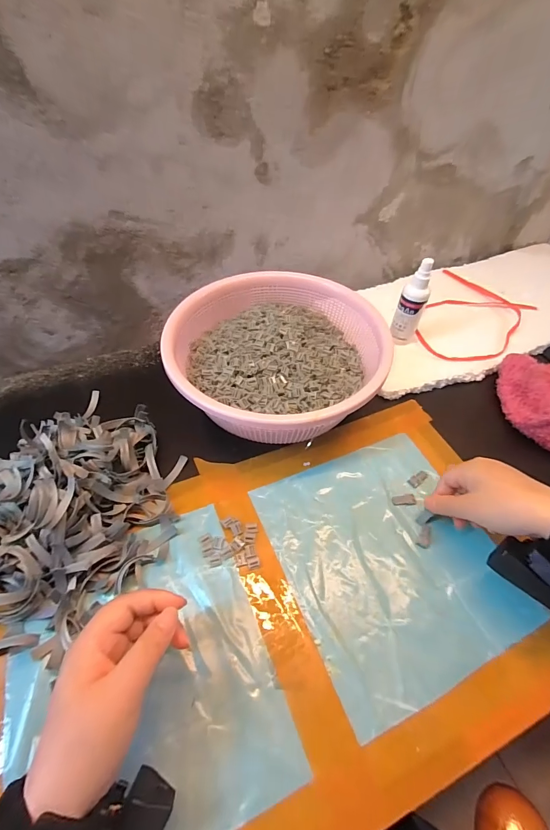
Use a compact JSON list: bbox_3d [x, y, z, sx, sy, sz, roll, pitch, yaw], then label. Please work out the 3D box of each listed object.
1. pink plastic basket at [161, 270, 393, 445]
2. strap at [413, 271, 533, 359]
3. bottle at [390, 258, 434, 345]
[{"bbox_3d":[0.007,-0.067,0.479,0.244,0.109,0.241,1,51,-1],"label":"pink plastic basket"},{"bbox_3d":[0.314,-0.164,0.609,0.164,0.015,0.228,36,58,24],"label":"strap"},{"bbox_3d":[0.195,-0.156,0.524,0.034,0.128,0.026,37,59,25],"label":"bottle"}]

